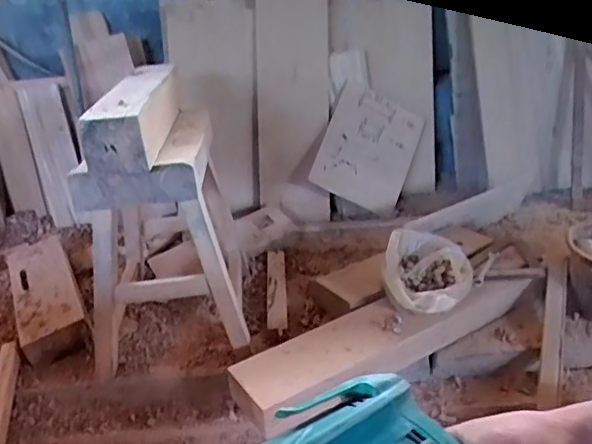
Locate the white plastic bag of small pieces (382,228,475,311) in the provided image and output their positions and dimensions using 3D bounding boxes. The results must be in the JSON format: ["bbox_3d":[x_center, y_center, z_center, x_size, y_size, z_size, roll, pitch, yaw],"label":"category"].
[{"bbox_3d":[0.305,0.109,1.310,0.194,0.122,0.155,-3,25,4],"label":"white plastic bag of small pieces"}]

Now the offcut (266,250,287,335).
[{"bbox_3d":[-0.053,0.179,1.514,0.051,0.021,0.355,-11,34,4],"label":"offcut"}]

